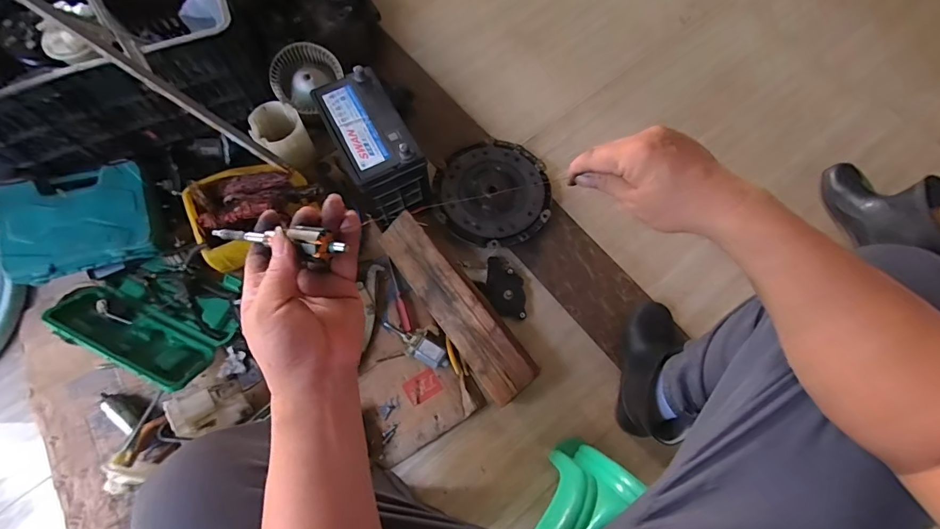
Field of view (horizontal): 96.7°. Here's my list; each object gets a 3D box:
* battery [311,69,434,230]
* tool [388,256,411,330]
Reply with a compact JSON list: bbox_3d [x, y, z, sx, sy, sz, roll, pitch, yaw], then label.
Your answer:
[{"bbox_3d":[-0.182,-0.217,0.800,0.119,0.170,0.227,-28,73,-10],"label":"battery"},{"bbox_3d":[-0.140,0.059,0.806,0.017,0.019,0.151,-18,71,-7],"label":"tool"}]

